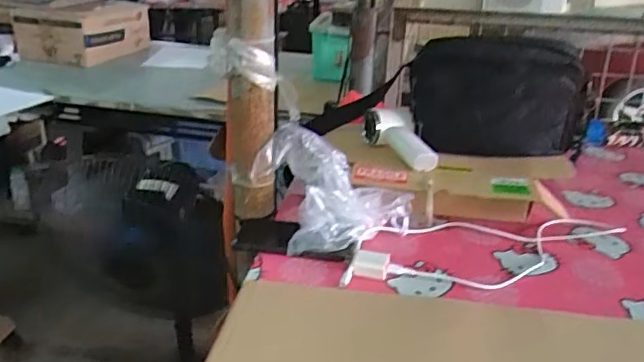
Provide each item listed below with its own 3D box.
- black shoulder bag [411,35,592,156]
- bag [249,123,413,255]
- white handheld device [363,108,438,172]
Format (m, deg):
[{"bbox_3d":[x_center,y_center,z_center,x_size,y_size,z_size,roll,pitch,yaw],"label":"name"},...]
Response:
[{"bbox_3d":[0.271,-0.123,0.879,0.268,0.179,0.062,7,25,12],"label":"black shoulder bag"},{"bbox_3d":[0.009,0.008,0.788,0.167,0.128,0.171,-12,28,-29],"label":"bag"},{"bbox_3d":[0.128,-0.062,0.895,0.066,0.051,0.159,-11,42,-27],"label":"white handheld device"}]

